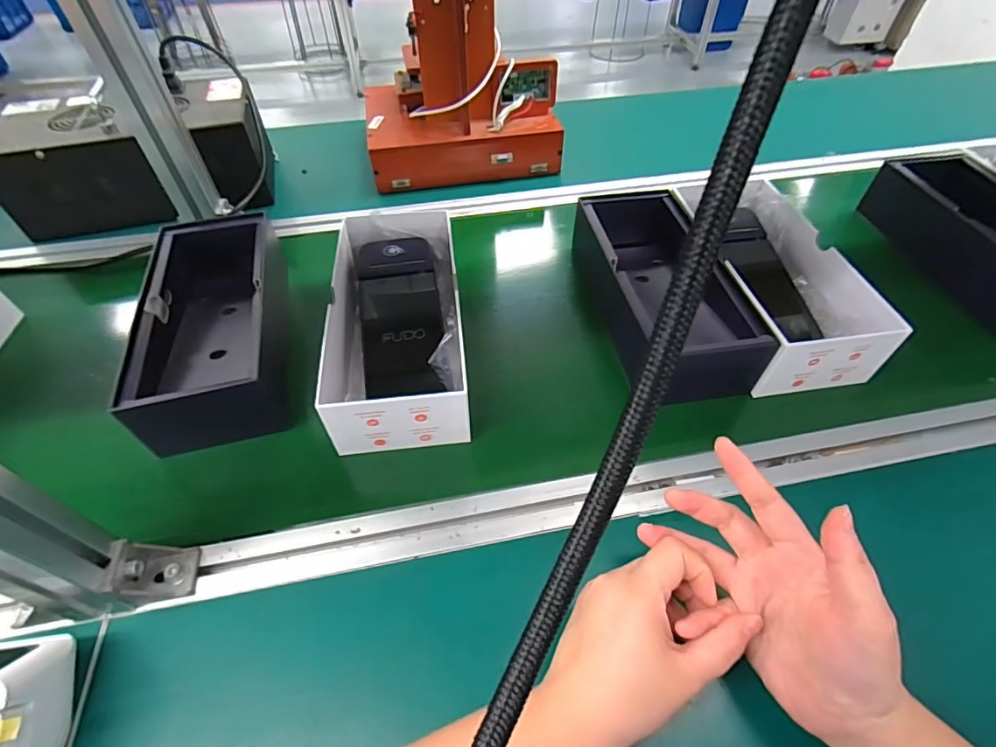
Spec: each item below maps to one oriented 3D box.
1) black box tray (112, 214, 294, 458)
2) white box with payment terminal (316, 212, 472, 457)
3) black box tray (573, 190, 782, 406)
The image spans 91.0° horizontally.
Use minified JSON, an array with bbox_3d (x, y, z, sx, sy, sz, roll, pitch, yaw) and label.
[{"bbox_3d":[-0.278,-0.053,0.490,0.119,0.070,0.253,-14,52,-11],"label":"black box tray"},{"bbox_3d":[-0.099,-0.067,0.489,0.119,0.066,0.289,-5,51,-4],"label":"white box with payment terminal"},{"bbox_3d":[0.167,-0.094,0.516,0.120,0.070,0.249,-7,51,-5],"label":"black box tray"}]

